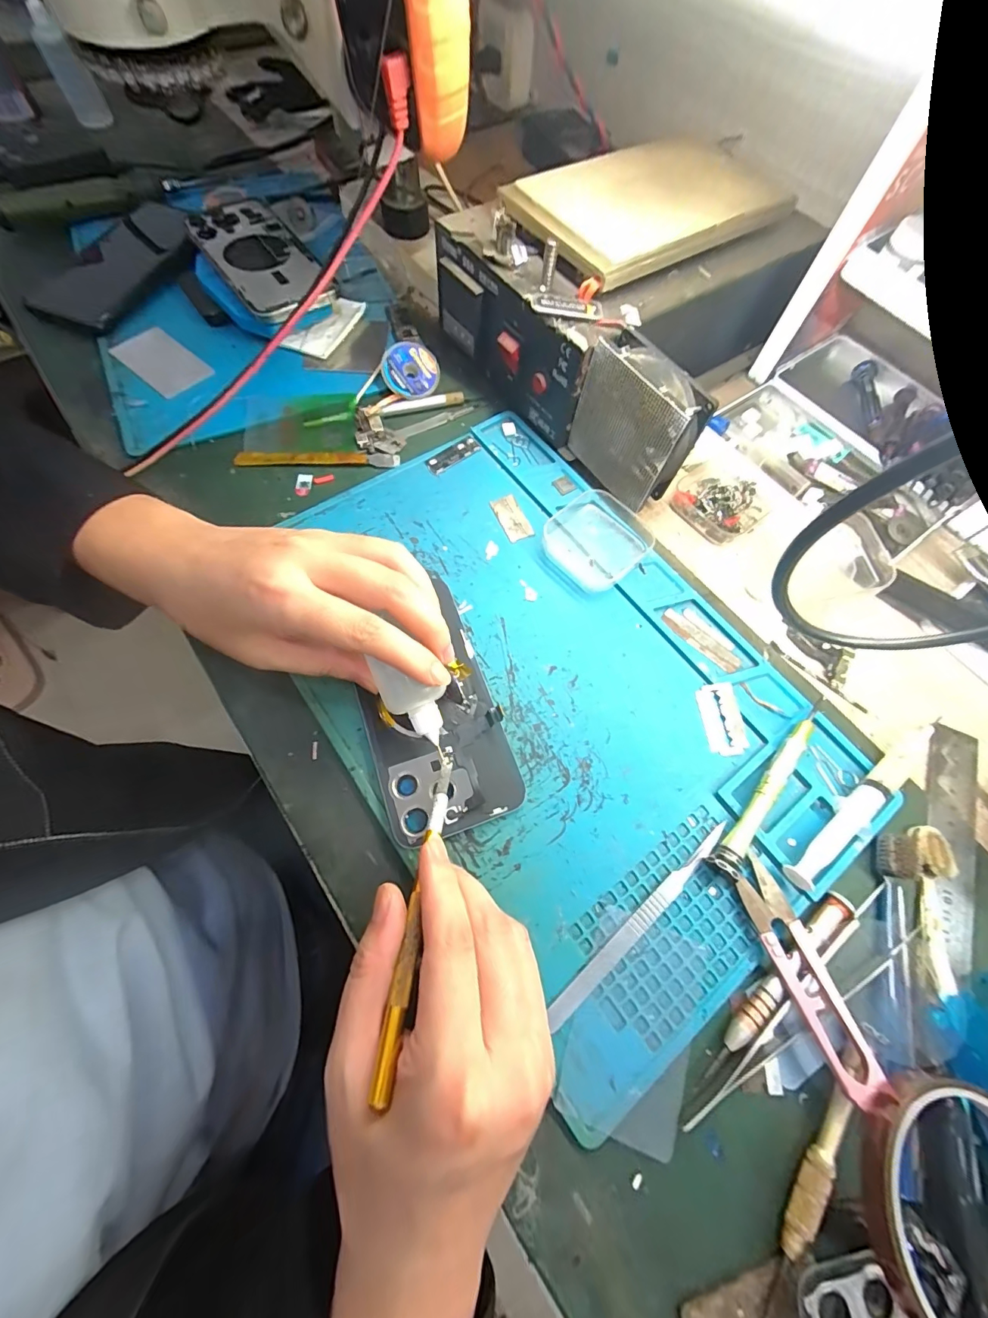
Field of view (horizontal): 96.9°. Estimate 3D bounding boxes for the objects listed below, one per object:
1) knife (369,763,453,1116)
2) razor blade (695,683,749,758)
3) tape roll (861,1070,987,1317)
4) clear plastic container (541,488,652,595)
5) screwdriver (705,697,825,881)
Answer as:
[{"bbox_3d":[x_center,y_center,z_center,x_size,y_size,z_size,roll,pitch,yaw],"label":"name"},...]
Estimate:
[{"bbox_3d":[-0.033,0.107,0.197,0.008,0.006,0.131,8,45,0],"label":"knife"},{"bbox_3d":[0.139,0.037,0.267,0.023,0.004,0.043,-9,71,2],"label":"razor blade"},{"bbox_3d":[0.184,0.215,0.168,0.077,0.022,0.082,-24,71,-12],"label":"tape roll"},{"bbox_3d":[0.072,-0.085,0.307,0.068,0.016,0.063,-42,75,-17],"label":"clear plastic container"},{"bbox_3d":[0.161,0.068,0.249,0.018,0.013,0.123,38,71,12],"label":"screwdriver"}]

